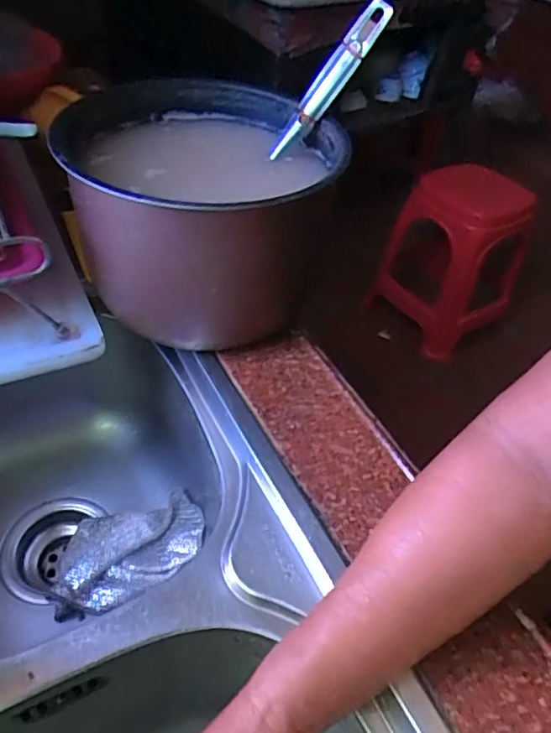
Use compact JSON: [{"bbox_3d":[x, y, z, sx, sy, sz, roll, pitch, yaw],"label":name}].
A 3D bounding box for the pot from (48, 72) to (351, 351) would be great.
[{"bbox_3d":[-0.063,-0.135,0.503,0.222,0.165,0.235,4,45,-4],"label":"pot"}]

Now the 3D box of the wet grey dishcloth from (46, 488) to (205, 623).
[{"bbox_3d":[-0.139,0.176,0.535,0.138,0.030,0.095,-7,46,-14],"label":"wet grey dishcloth"}]

